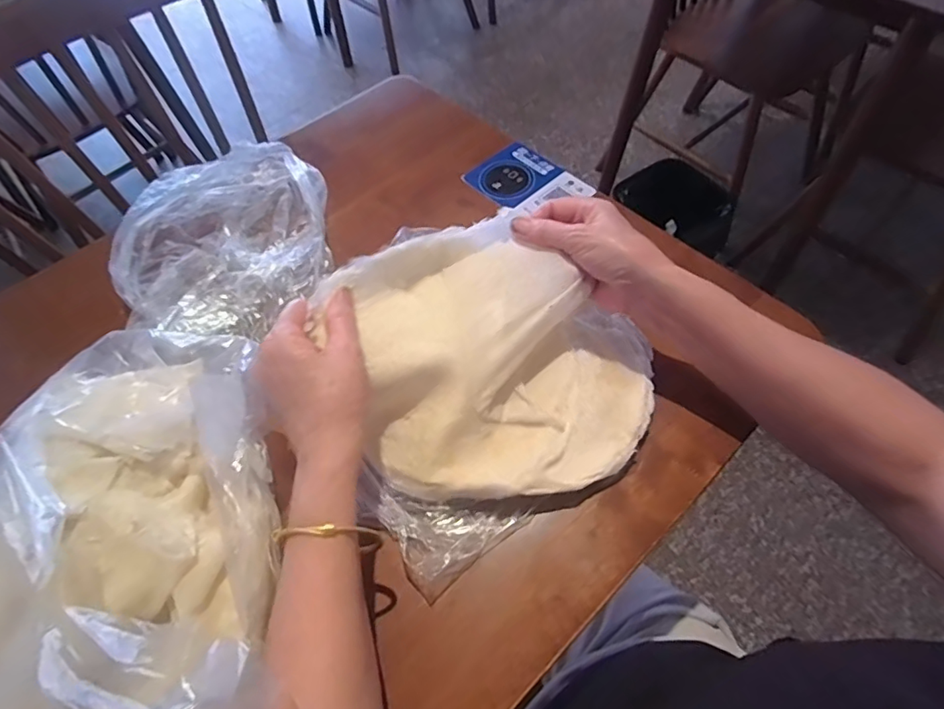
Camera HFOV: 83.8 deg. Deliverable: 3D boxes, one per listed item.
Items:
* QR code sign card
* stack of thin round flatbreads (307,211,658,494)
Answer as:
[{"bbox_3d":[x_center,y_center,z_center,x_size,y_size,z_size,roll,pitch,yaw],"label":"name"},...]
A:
[{"bbox_3d":[0.059,-0.185,0.567,0.090,0.010,0.107,-37,66,-17],"label":"QR code sign card"},{"bbox_3d":[0.014,0.007,0.403,0.202,0.042,0.211,-24,85,-15],"label":"stack of thin round flatbreads"}]

